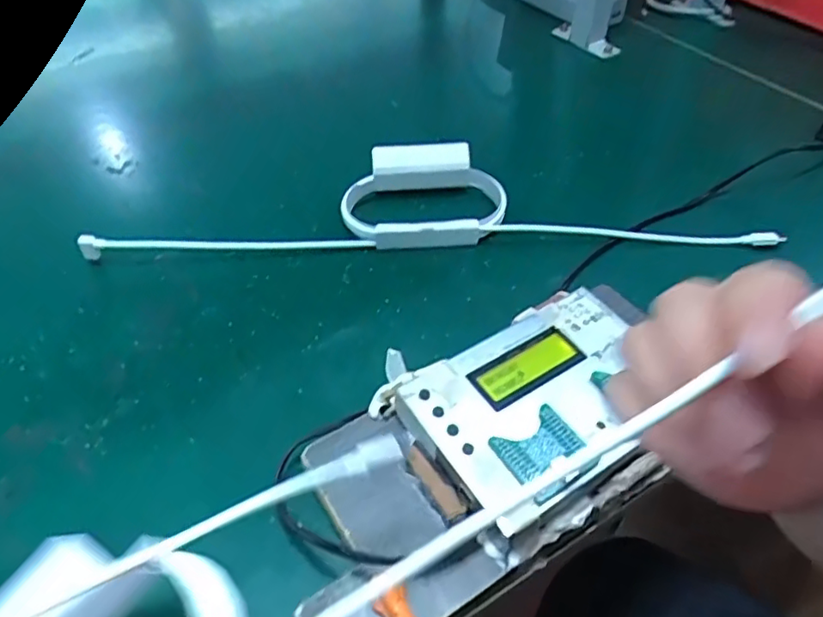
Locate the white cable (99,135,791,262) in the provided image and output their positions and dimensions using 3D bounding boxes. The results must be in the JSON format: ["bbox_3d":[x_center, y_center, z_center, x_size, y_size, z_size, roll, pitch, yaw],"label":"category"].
[{"bbox_3d":[0.013,-0.089,0.485,0.516,0.045,0.096,-1,47,-1],"label":"white cable"}]

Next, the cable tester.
[{"bbox_3d":[0.076,0.056,0.342,0.147,0.044,0.105,-31,54,-26],"label":"cable tester"}]

